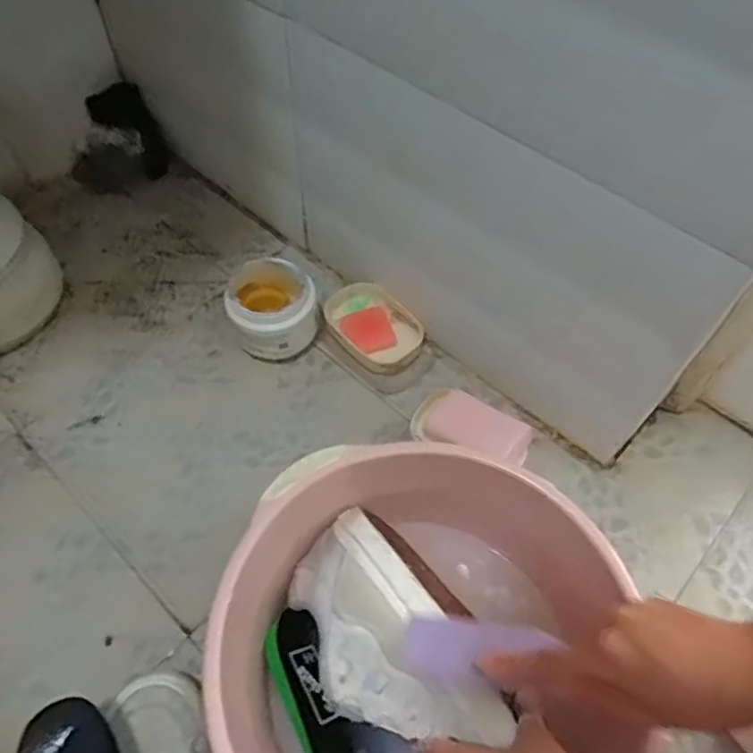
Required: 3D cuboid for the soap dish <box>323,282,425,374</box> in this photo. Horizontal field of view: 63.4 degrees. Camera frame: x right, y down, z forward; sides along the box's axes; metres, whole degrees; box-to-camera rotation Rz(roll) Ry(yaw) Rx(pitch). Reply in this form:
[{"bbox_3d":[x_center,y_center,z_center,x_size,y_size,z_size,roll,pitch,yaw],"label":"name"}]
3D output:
[{"bbox_3d":[-0.008,-0.060,0.732,0.083,0.035,0.133,-31,61,-20],"label":"soap dish"}]

